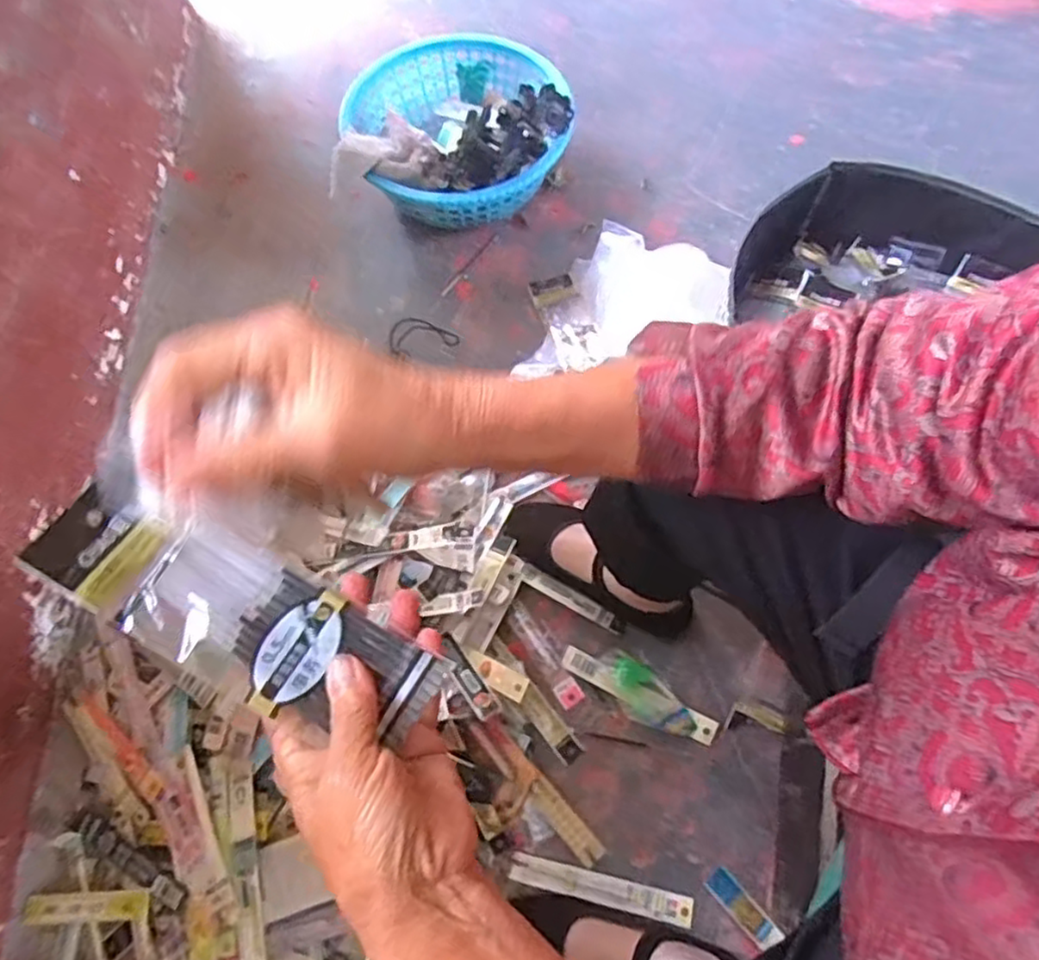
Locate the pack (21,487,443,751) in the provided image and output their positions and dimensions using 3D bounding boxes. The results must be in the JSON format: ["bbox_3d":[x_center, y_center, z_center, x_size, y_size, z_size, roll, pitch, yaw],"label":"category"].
[{"bbox_3d":[-0.124,0.062,0.308,0.181,0.013,0.059,26,69,-4],"label":"pack"}]

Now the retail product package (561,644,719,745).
[{"bbox_3d":[0.130,0.227,0.734,0.170,0.022,0.054,35,72,15],"label":"retail product package"}]

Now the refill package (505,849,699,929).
[{"bbox_3d":[0.079,0.398,0.665,0.176,0.009,0.025,12,67,7],"label":"refill package"}]

